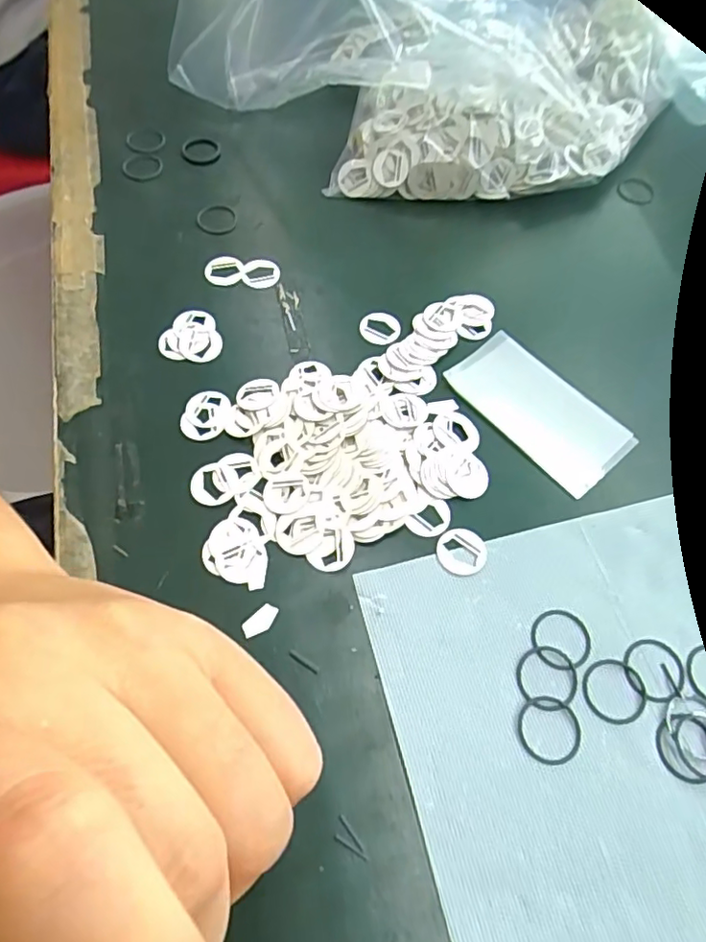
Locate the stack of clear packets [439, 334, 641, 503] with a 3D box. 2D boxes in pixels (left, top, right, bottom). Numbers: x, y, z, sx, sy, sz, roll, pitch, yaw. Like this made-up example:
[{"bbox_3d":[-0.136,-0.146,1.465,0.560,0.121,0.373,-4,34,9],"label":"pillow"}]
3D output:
[{"bbox_3d":[0.078,-0.027,0.258,0.042,0.004,0.076,-37,68,-20],"label":"stack of clear packets"}]

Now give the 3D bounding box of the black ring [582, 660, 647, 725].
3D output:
[{"bbox_3d":[0.088,0.073,0.203,0.021,0.004,0.020,1,61,-1],"label":"black ring"}]

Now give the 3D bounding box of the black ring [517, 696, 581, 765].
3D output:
[{"bbox_3d":[0.064,0.084,0.196,0.021,0.004,0.020,1,61,-1],"label":"black ring"}]

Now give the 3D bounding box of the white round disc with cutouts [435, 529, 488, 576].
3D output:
[{"bbox_3d":[0.041,0.029,0.225,0.018,0.004,0.018,1,61,-1],"label":"white round disc with cutouts"}]

